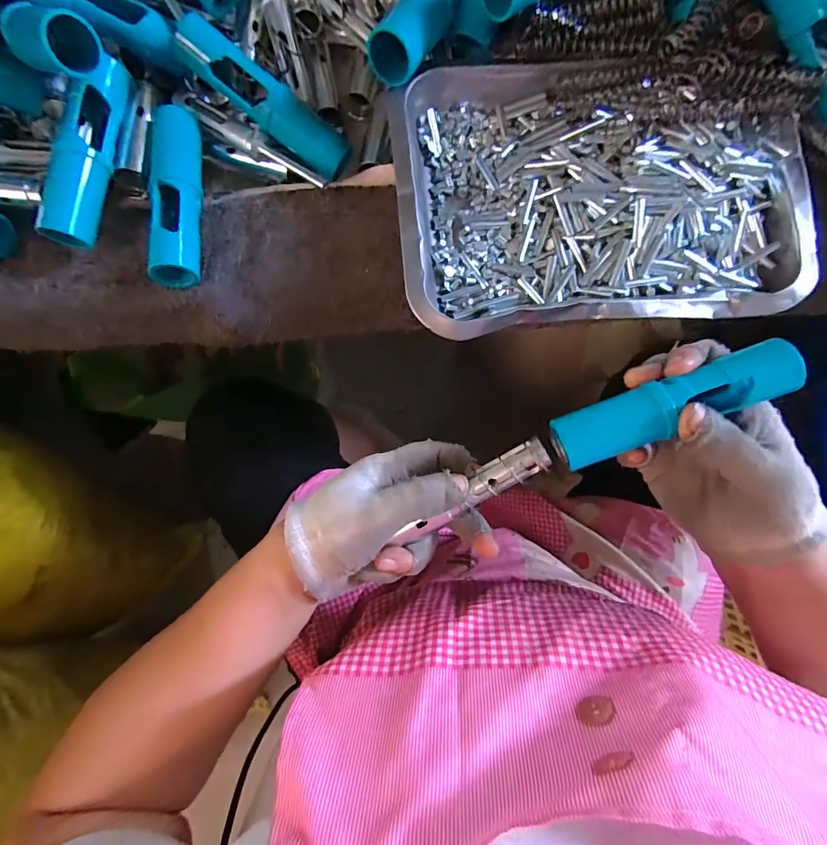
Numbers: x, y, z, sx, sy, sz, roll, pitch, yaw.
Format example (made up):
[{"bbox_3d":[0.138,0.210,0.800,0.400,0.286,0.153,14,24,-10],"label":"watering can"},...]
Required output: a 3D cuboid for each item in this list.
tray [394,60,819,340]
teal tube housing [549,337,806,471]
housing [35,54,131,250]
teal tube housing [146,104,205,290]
[{"bbox_3d":[0.117,-0.152,0.278,0.249,0.033,0.179,-6,82,1],"label":"tray"},{"bbox_3d":[0.134,-0.007,0.234,0.118,0.033,0.028,-21,82,8],"label":"teal tube housing"},{"bbox_3d":[-0.214,-0.178,0.286,0.031,0.036,0.127,9,82,3],"label":"housing"},{"bbox_3d":[-0.158,-0.152,0.292,0.029,0.024,0.125,-7,82,1],"label":"teal tube housing"}]

